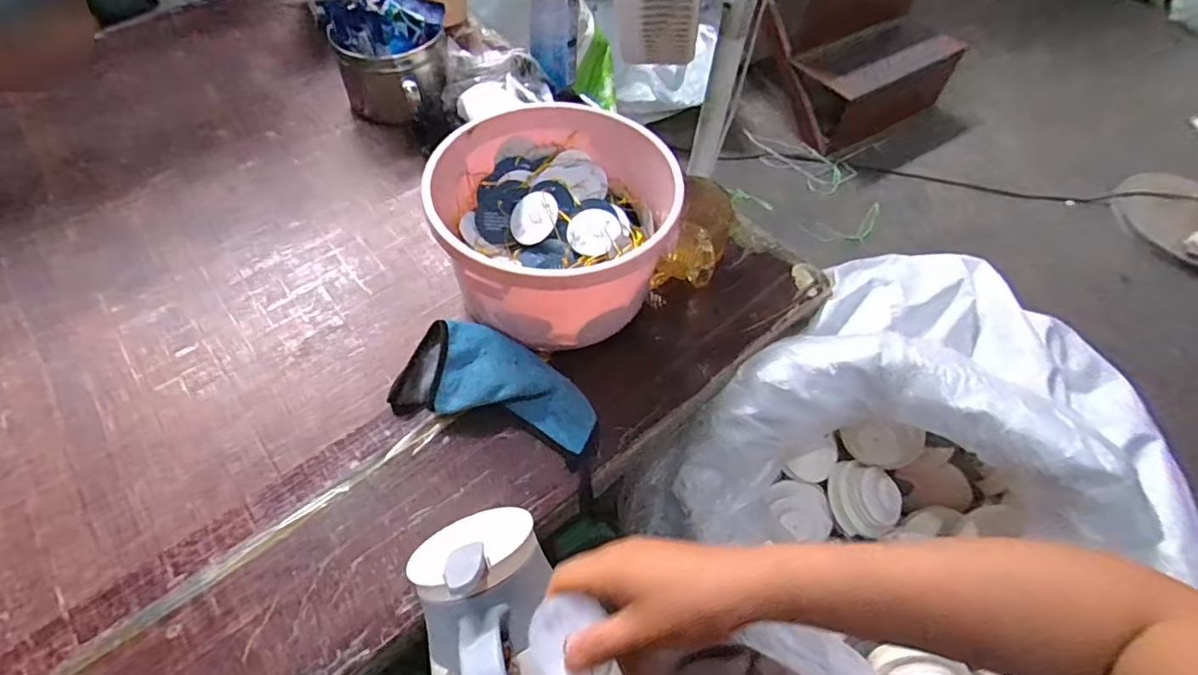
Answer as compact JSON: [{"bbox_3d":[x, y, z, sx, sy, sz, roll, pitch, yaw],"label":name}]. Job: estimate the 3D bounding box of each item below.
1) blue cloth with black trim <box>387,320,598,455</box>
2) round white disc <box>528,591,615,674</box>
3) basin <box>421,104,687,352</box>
[{"bbox_3d":[-0.089,0.040,0.528,0.179,0.039,0.084,12,55,6],"label":"blue cloth with black trim"},{"bbox_3d":[-0.019,0.182,0.351,0.045,0.004,0.052,-9,80,2],"label":"round white disc"},{"bbox_3d":[-0.045,-0.108,0.580,0.213,0.142,0.217,2,56,-2],"label":"basin"}]

